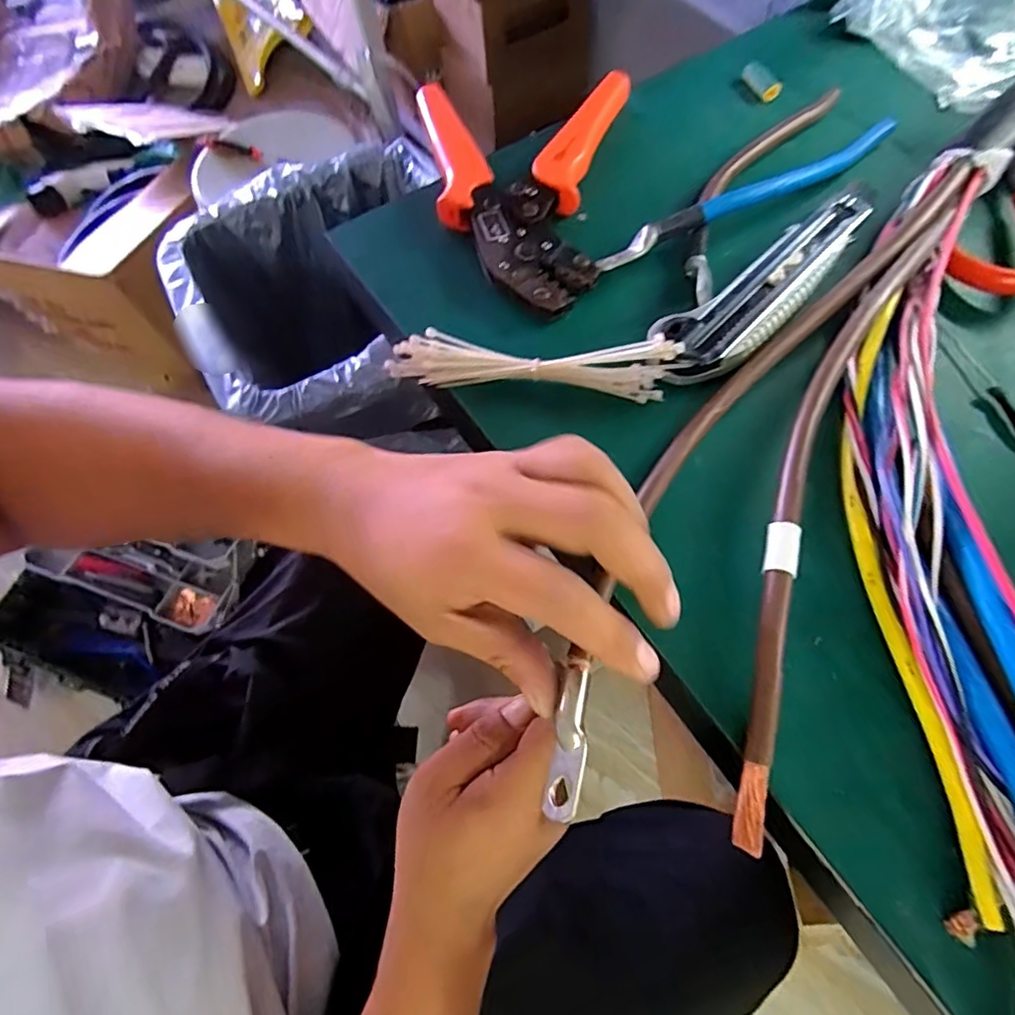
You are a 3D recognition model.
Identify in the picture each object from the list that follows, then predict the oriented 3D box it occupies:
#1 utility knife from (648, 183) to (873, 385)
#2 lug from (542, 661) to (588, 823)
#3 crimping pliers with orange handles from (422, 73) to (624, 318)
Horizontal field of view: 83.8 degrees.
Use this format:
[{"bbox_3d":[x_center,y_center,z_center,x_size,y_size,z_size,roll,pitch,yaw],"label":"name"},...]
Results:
[{"bbox_3d":[0.134,-0.112,0.281,0.158,0.016,0.036,-40,70,-15],"label":"utility knife"},{"bbox_3d":[0.023,0.083,0.206,0.011,0.009,0.053,7,66,5],"label":"lug"},{"bbox_3d":[-0.001,-0.187,0.326,0.116,0.019,0.177,7,66,5],"label":"crimping pliers with orange handles"}]

